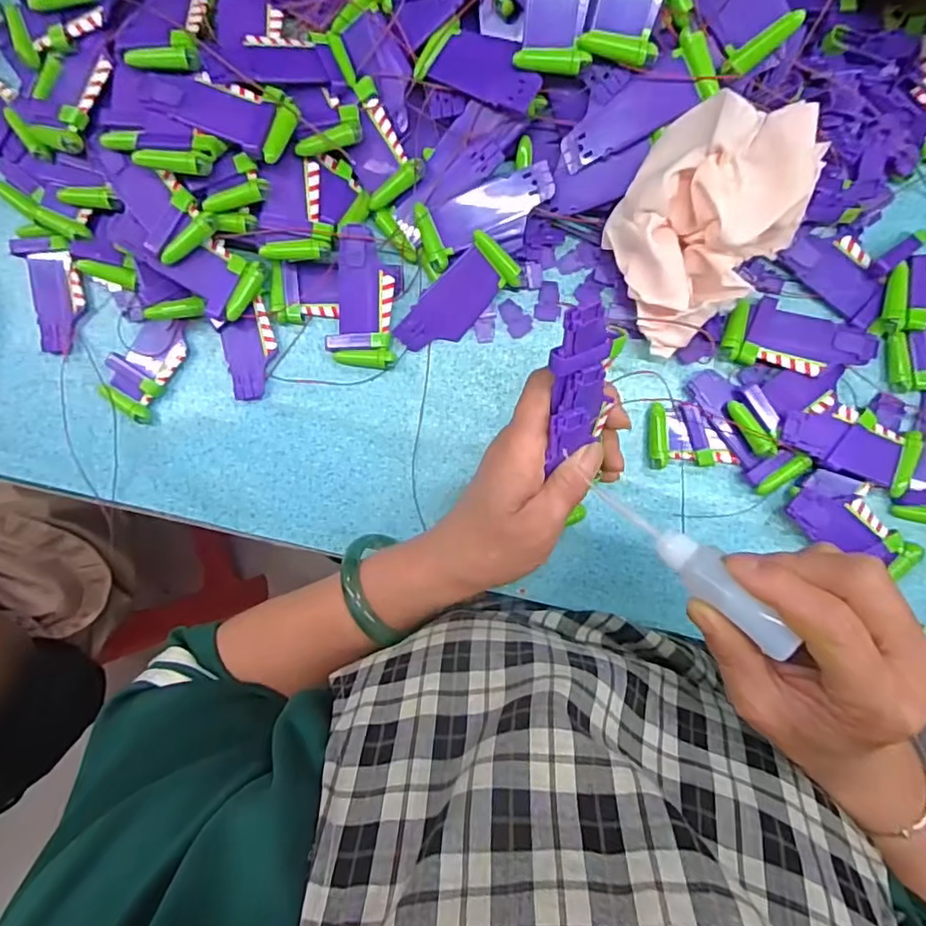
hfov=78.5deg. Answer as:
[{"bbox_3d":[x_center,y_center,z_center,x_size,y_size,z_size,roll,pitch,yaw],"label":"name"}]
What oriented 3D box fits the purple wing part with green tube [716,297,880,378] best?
[{"bbox_3d":[0.215,-0.077,0.365,0.088,0.008,0.042,18,94,3],"label":"purple wing part with green tube"}]

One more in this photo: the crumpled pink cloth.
[{"bbox_3d":[0.138,-0.137,0.329,0.095,0.046,0.136,36,122,-8],"label":"crumpled pink cloth"}]

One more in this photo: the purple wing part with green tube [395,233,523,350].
[{"bbox_3d":[-0.004,-0.108,0.381,0.038,0.009,0.088,38,111,-17],"label":"purple wing part with green tube"}]

